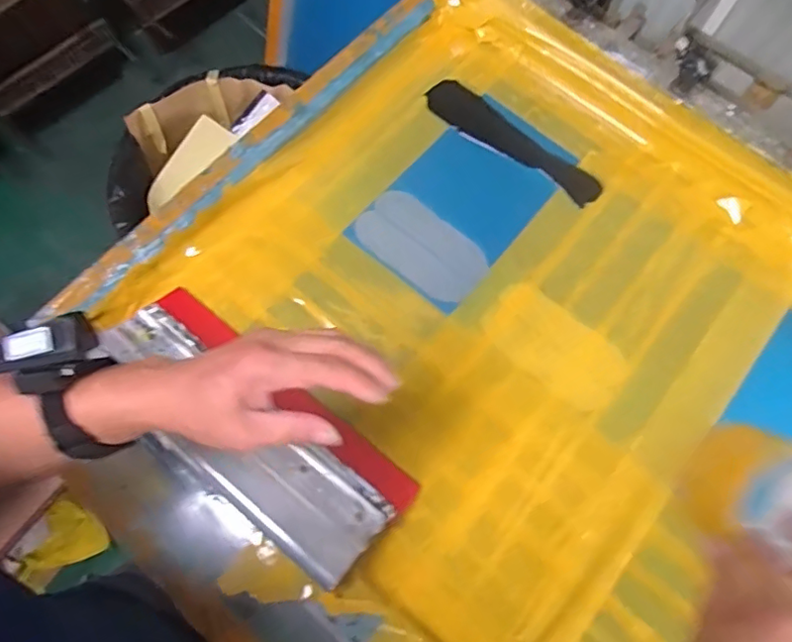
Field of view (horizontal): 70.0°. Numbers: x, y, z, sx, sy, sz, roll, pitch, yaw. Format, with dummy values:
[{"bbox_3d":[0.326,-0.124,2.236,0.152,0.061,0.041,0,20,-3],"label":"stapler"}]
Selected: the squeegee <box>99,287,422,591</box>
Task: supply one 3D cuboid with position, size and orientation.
[{"bbox_3d":[-0.145,0.107,0.562,0.333,0.052,0.140,36,58,11],"label":"squeegee"}]

